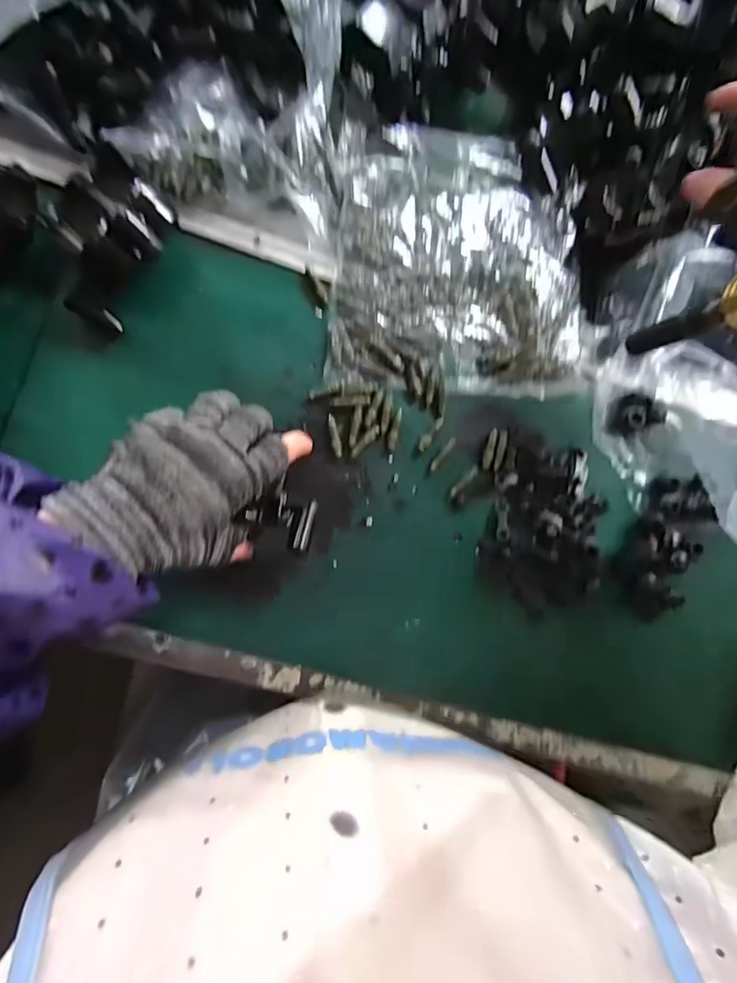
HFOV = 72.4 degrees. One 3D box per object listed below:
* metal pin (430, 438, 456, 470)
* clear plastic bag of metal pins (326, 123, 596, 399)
[{"bbox_3d":[0.055,-0.027,0.368,0.005,0.005,0.028,36,96,-5],"label":"metal pin"},{"bbox_3d":[0.072,-0.176,0.370,0.190,0.023,0.201,3,86,-8],"label":"clear plastic bag of metal pins"}]

